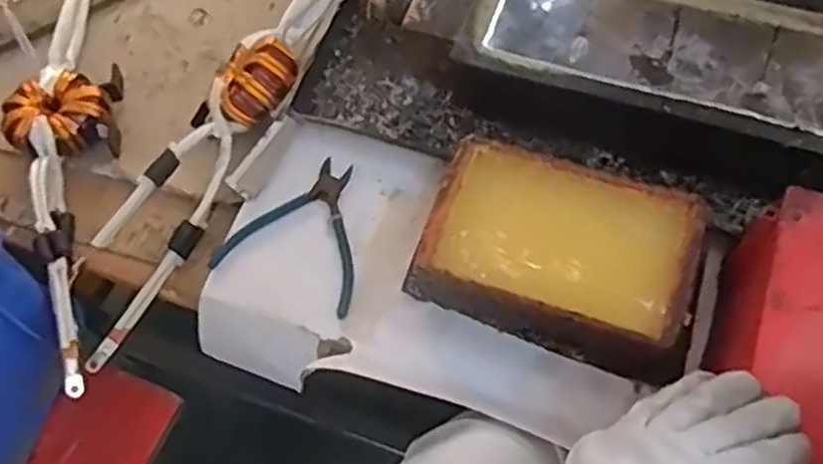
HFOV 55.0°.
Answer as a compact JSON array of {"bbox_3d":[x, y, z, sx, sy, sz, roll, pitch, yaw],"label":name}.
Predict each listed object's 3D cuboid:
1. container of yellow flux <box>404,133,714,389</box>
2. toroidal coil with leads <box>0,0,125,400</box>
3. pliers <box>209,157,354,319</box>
[{"bbox_3d":[0.115,0.017,0.626,0.211,0.064,0.139,16,65,12],"label":"container of yellow flux"},{"bbox_3d":[-0.335,-0.104,0.756,0.104,0.040,0.534,-5,62,1],"label":"toroidal coil with leads"},{"bbox_3d":[-0.089,-0.005,0.686,0.124,0.007,0.131,18,65,12],"label":"pliers"}]

